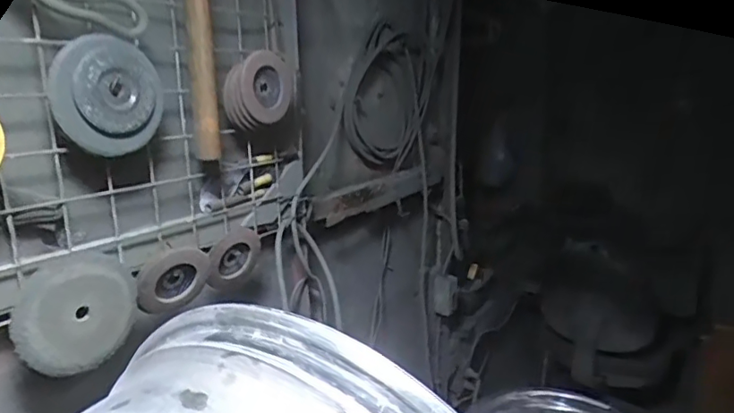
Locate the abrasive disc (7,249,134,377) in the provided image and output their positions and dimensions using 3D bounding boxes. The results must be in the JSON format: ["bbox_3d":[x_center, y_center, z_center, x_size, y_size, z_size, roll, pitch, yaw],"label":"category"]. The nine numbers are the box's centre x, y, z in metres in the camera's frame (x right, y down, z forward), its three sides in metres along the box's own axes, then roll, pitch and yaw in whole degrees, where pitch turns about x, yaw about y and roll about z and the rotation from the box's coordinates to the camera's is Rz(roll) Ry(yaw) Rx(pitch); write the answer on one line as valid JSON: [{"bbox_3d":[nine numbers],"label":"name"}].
[{"bbox_3d":[-0.319,0.117,0.590,0.017,0.126,0.124,9,17,38],"label":"abrasive disc"}]

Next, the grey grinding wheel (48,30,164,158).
[{"bbox_3d":[-0.276,-0.119,0.578,0.020,0.120,0.113,9,9,41],"label":"grey grinding wheel"}]

